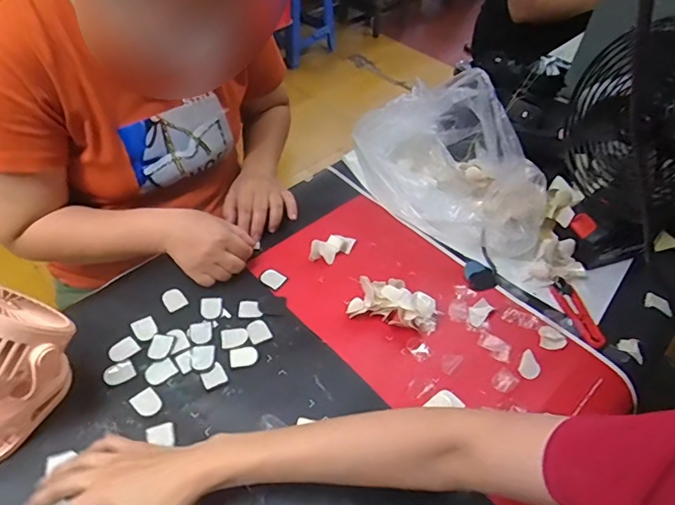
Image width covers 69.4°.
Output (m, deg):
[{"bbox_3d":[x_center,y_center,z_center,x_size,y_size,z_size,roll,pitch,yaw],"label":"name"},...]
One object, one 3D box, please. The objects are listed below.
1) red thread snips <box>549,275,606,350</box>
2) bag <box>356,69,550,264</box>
[{"bbox_3d":[0.302,0.073,0.612,0.029,0.012,0.106,-8,49,-12],"label":"red thread snips"},{"bbox_3d":[0.168,-0.143,0.687,0.167,0.198,0.295,-26,55,-26],"label":"bag"}]

